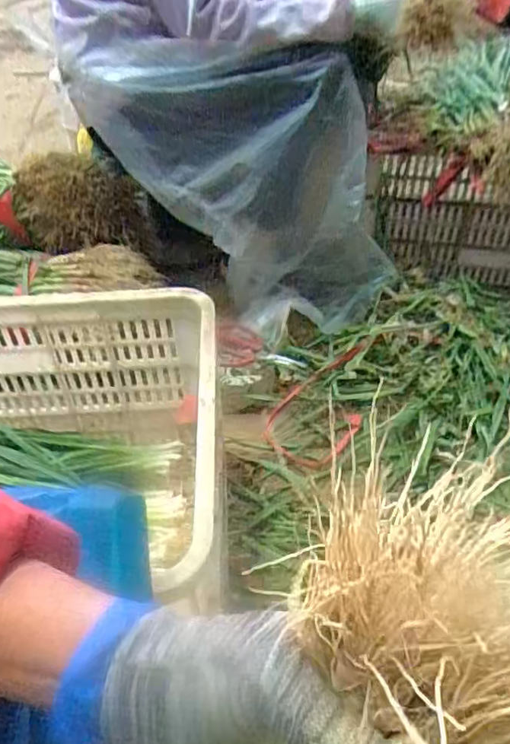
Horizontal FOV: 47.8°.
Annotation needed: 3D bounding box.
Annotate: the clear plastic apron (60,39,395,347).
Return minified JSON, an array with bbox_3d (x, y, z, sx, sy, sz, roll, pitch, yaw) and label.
[{"bbox_3d":[-0.045,-0.335,1.097,0.561,0.479,0.310,4,44,6],"label":"clear plastic apron"}]

